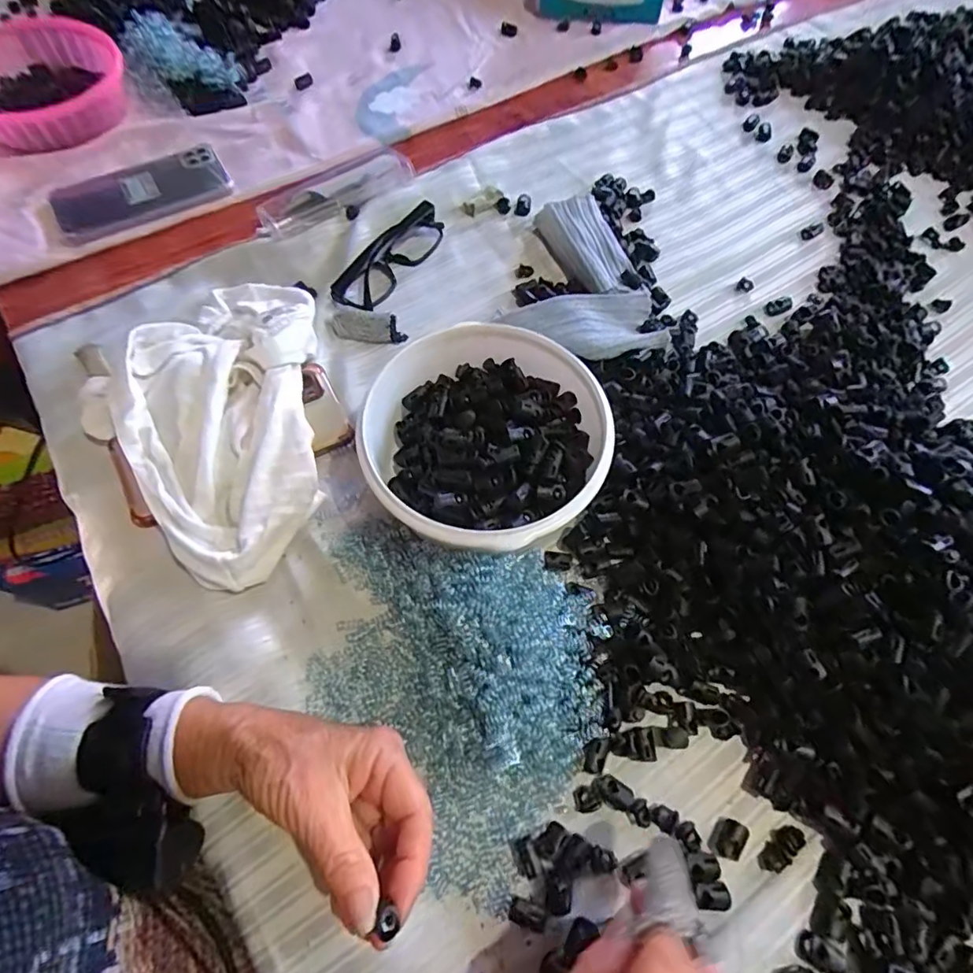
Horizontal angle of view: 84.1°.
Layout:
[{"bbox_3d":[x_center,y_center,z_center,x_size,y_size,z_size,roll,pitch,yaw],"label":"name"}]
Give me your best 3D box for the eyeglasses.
[{"bbox_3d":[-0.091,-0.217,0.510,0.044,0.026,0.140,26,66,13],"label":"eyeglasses"}]

